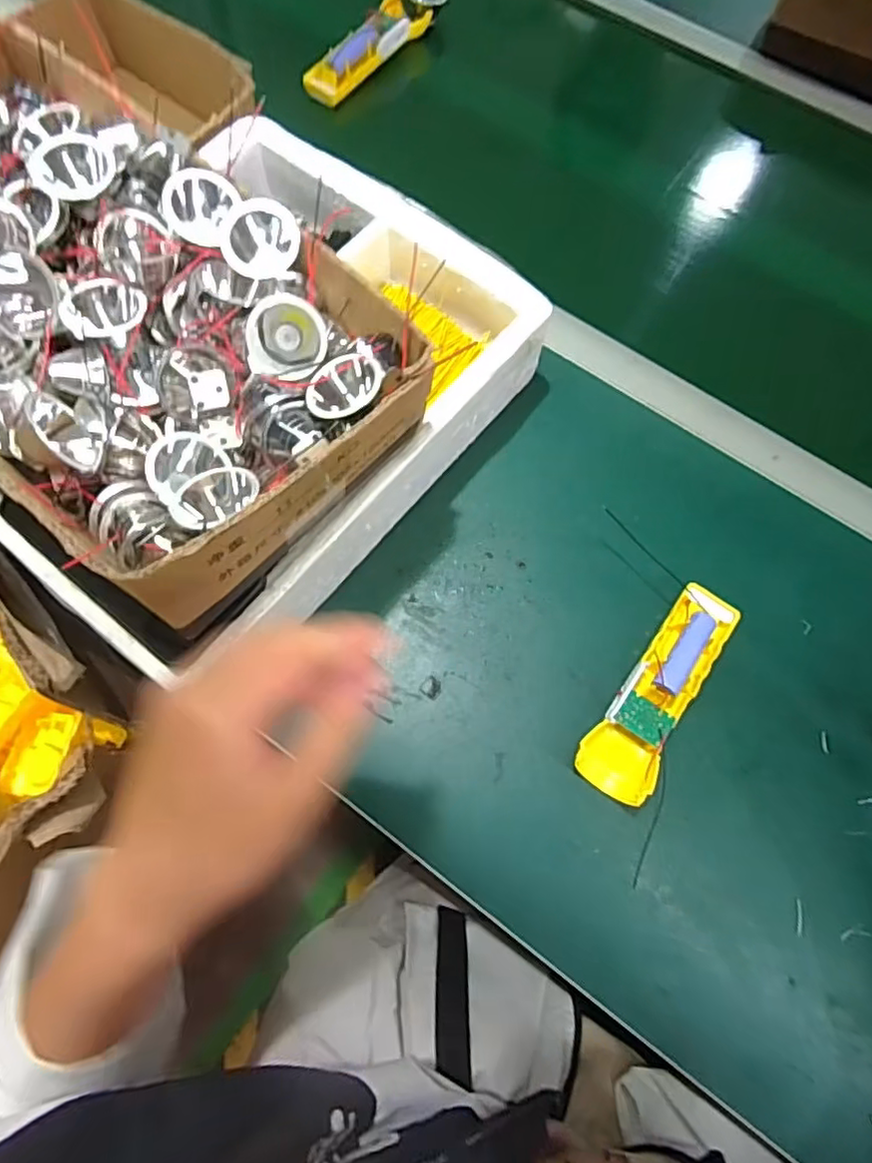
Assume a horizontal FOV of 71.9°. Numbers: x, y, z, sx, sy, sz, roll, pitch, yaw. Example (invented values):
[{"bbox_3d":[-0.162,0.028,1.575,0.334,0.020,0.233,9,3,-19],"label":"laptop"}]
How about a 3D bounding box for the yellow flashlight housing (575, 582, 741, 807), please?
[{"bbox_3d":[0.160,0.075,0.426,0.048,0.033,0.165,34,73,9],"label":"yellow flashlight housing"}]

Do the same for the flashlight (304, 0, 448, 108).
[{"bbox_3d":[-0.060,-0.591,0.651,0.045,0.028,0.205,38,73,10],"label":"flashlight"}]

